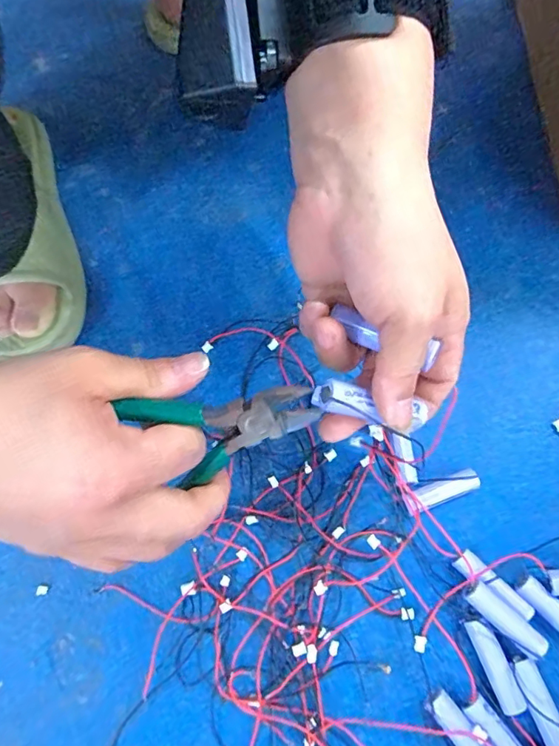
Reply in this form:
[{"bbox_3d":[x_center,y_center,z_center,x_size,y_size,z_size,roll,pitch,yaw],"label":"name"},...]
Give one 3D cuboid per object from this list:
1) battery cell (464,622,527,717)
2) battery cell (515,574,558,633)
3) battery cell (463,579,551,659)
[{"bbox_3d":[0.124,0.168,0.284,0.014,0.013,0.049,-20,68,-5],"label":"battery cell"},{"bbox_3d":[0.163,0.143,0.291,0.050,0.015,0.014,42,77,16],"label":"battery cell"},{"bbox_3d":[0.128,0.141,0.282,0.051,0.015,0.014,39,76,15],"label":"battery cell"}]

